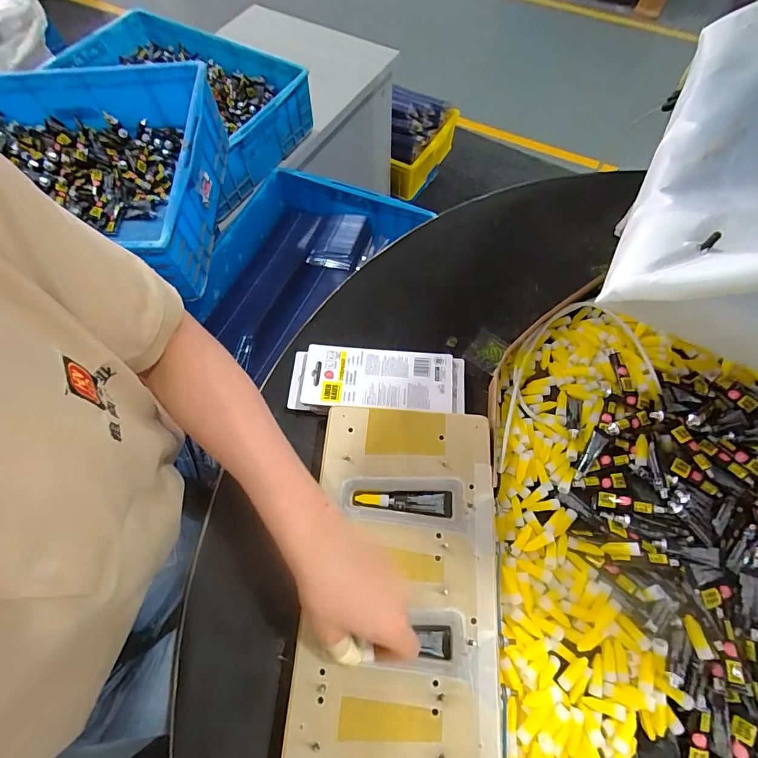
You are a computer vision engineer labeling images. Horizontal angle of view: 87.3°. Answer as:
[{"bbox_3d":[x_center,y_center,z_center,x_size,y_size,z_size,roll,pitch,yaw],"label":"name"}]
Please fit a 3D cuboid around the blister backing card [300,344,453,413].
[{"bbox_3d":[-0.001,0.000,0.426,0.157,0.011,0.069,5,65,0],"label":"blister backing card"}]

